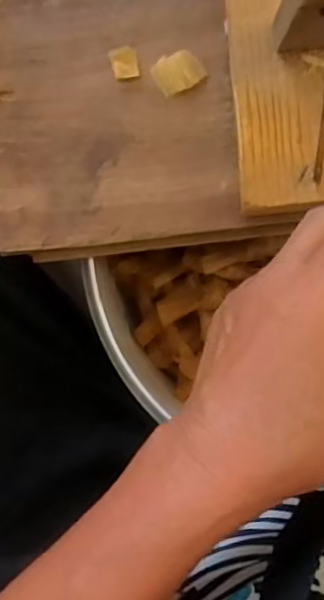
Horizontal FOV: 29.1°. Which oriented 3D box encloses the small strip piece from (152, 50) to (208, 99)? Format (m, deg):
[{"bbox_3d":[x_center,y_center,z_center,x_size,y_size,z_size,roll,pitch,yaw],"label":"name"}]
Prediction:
[{"bbox_3d":[0.009,-0.129,0.354,0.026,0.005,0.022,-27,87,2],"label":"small strip piece"}]

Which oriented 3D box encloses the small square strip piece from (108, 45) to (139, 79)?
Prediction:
[{"bbox_3d":[-0.021,-0.135,0.355,0.015,0.006,0.018,-10,88,2],"label":"small square strip piece"}]

